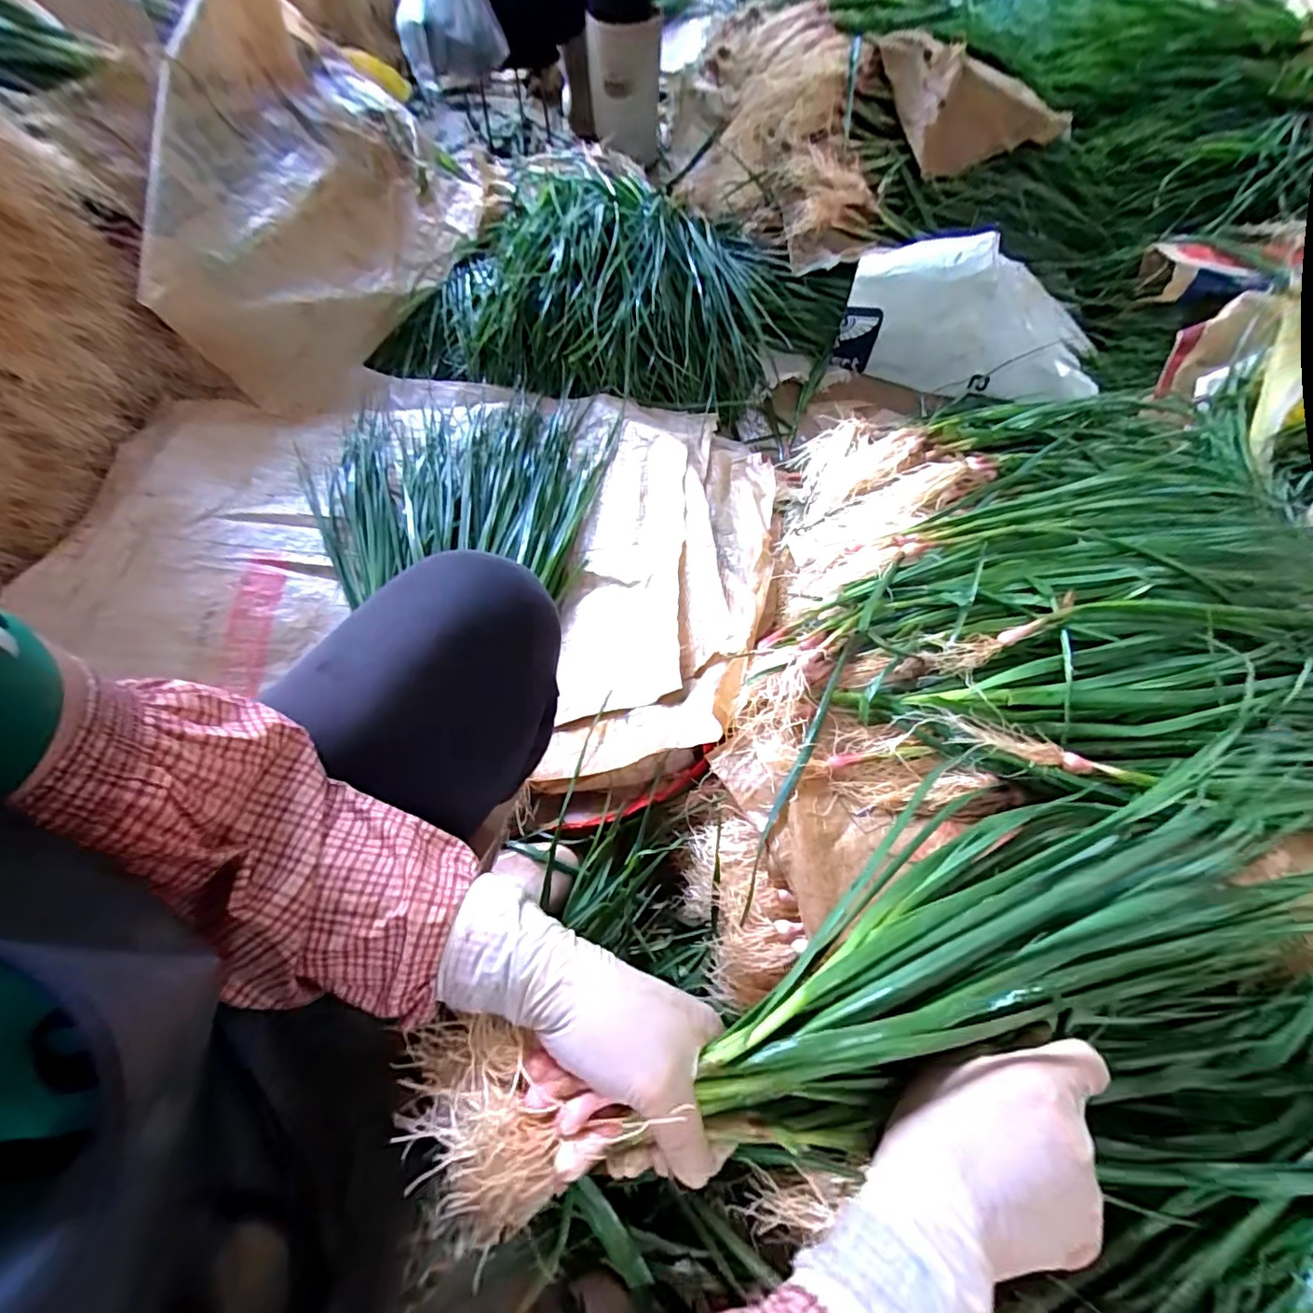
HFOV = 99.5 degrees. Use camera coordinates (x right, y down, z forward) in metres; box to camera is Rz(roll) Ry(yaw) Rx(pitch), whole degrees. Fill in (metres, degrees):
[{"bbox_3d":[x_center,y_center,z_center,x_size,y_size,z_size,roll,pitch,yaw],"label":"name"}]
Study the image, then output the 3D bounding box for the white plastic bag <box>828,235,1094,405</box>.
[{"bbox_3d":[0.565,-0.586,0.996,0.455,0.185,0.182,6,63,-1],"label":"white plastic bag"}]

